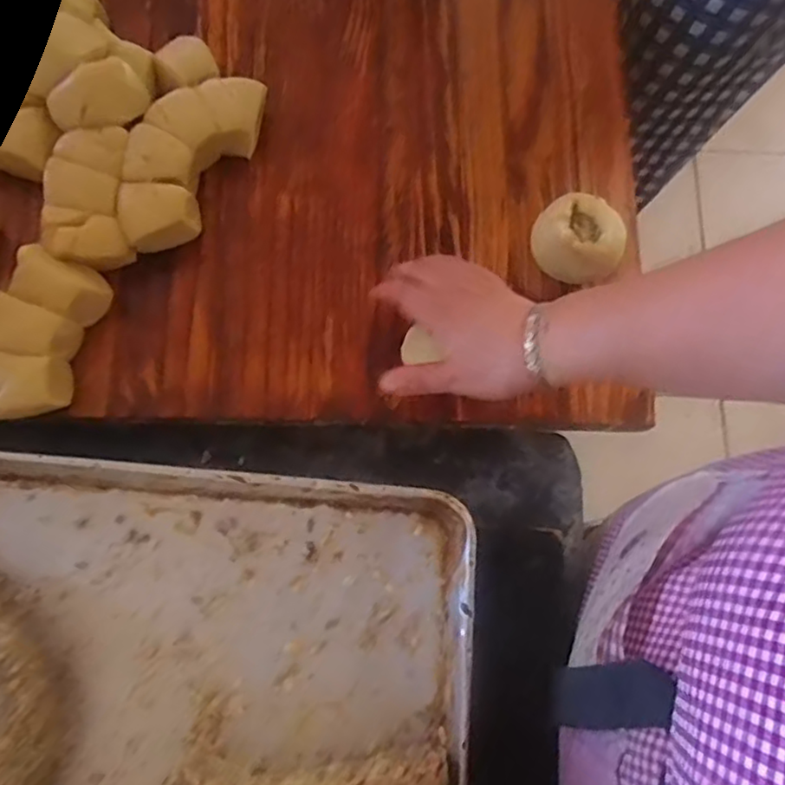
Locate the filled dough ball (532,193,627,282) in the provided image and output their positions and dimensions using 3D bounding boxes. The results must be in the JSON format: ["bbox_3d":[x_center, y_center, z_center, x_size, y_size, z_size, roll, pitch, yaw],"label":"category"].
[{"bbox_3d":[0.155,-0.128,0.548,0.071,0.057,0.061,19,76,3],"label":"filled dough ball"}]

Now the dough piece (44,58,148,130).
[{"bbox_3d":[-0.245,-0.244,0.534,0.075,0.049,0.031,-46,39,-20],"label":"dough piece"}]

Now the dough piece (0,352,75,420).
[{"bbox_3d":[-0.286,-0.001,0.502,0.066,0.041,0.051,4,76,-1],"label":"dough piece"}]

